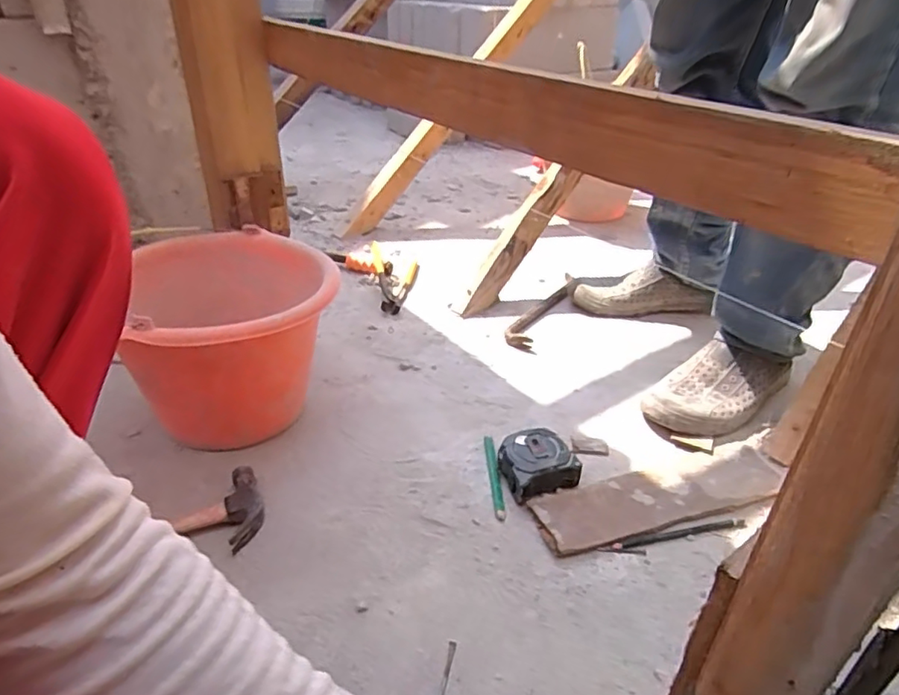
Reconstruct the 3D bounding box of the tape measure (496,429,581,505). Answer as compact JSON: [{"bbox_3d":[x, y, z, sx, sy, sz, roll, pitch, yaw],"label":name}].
[{"bbox_3d":[0.101,0.137,0.714,0.083,0.040,0.079,-12,35,-18],"label":"tape measure"}]

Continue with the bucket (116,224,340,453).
[{"bbox_3d":[-0.261,-0.004,0.773,0.226,0.205,0.263,-3,33,-8],"label":"bucket"}]

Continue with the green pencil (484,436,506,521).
[{"bbox_3d":[0.054,0.154,0.723,0.011,0.007,0.133,-2,33,-3],"label":"green pencil"}]

